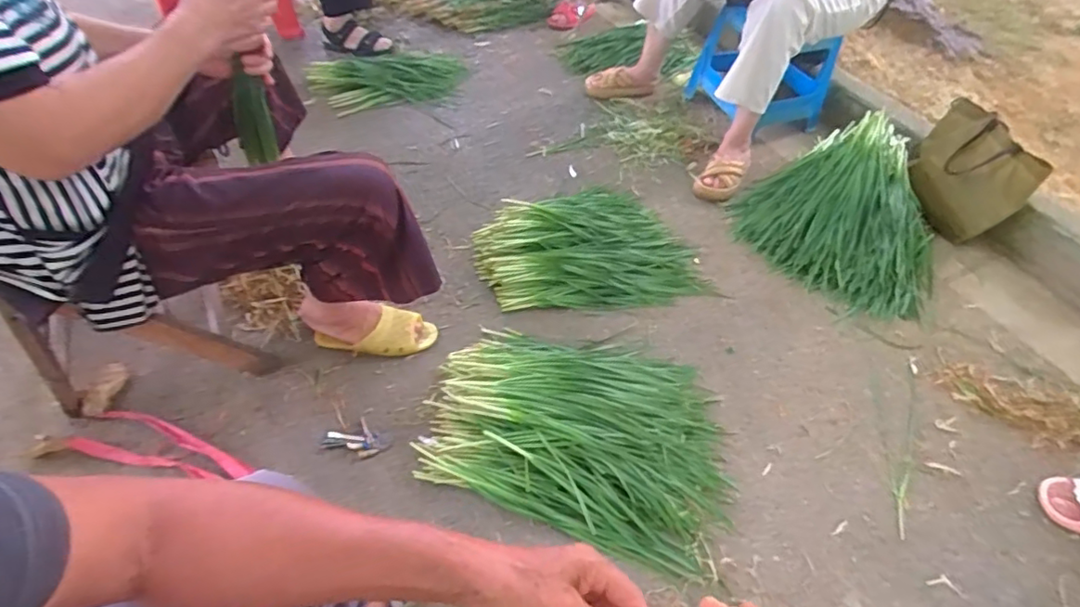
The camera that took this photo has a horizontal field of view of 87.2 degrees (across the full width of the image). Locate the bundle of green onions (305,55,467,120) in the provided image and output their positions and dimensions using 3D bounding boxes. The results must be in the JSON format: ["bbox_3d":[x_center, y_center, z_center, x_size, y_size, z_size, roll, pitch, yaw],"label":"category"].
[{"bbox_3d":[-0.452,-0.697,1.753,0.472,0.052,0.288,-18,54,-17],"label":"bundle of green onions"}]

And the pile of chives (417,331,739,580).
[{"bbox_3d":[0.077,0.208,1.016,0.536,0.093,0.387,15,51,9],"label":"pile of chives"}]

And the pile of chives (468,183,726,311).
[{"bbox_3d":[0.108,-0.176,1.306,0.521,0.139,0.388,-7,51,-9],"label":"pile of chives"}]

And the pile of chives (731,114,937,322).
[{"bbox_3d":[0.770,-0.236,1.362,0.450,0.203,0.486,-30,58,-25],"label":"pile of chives"}]

